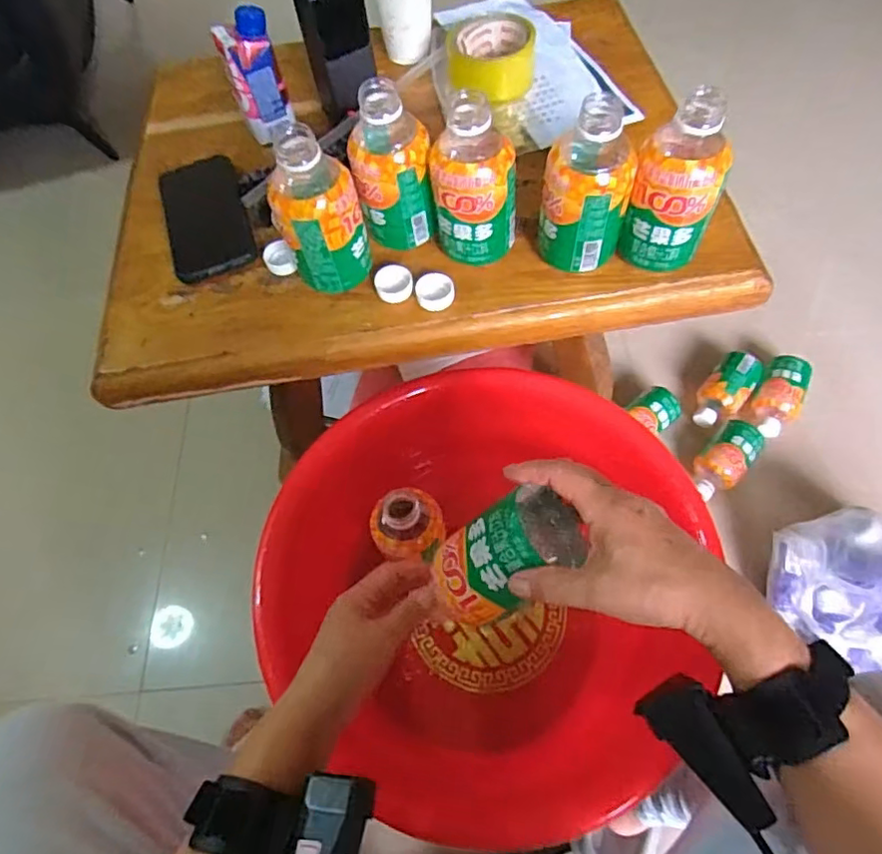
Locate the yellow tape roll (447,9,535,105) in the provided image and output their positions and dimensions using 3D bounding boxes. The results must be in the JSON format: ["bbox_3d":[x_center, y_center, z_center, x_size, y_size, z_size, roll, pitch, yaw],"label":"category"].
[{"bbox_3d":[0.055,-0.401,0.624,0.089,0.047,0.089,-2,61,3],"label":"yellow tape roll"}]

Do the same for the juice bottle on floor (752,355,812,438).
[{"bbox_3d":[0.540,-0.047,0.924,0.072,0.057,0.134,30,68,19],"label":"juice bottle on floor"}]

